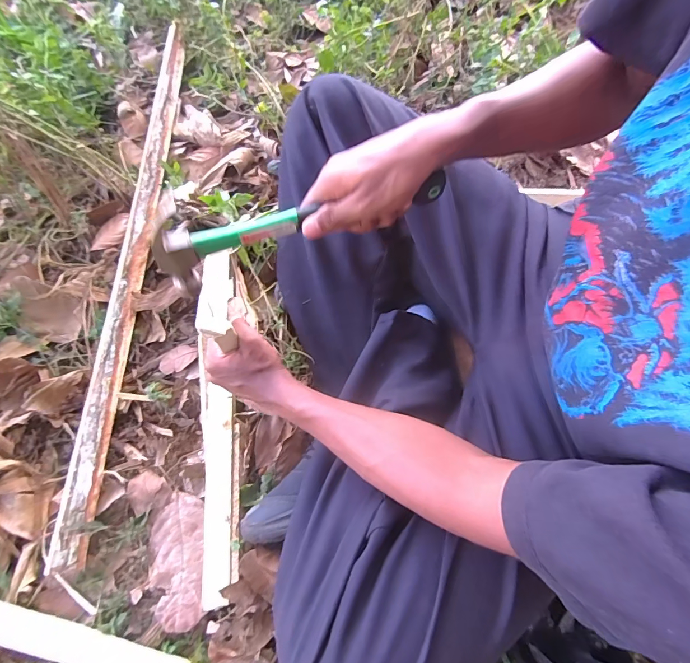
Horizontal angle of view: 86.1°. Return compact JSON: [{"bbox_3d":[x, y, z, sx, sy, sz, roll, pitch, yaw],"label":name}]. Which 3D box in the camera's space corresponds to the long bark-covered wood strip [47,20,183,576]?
[{"bbox_3d":[-0.356,-0.164,0.637,0.052,0.033,0.978,1,68,0],"label":"long bark-covered wood strip"}]

